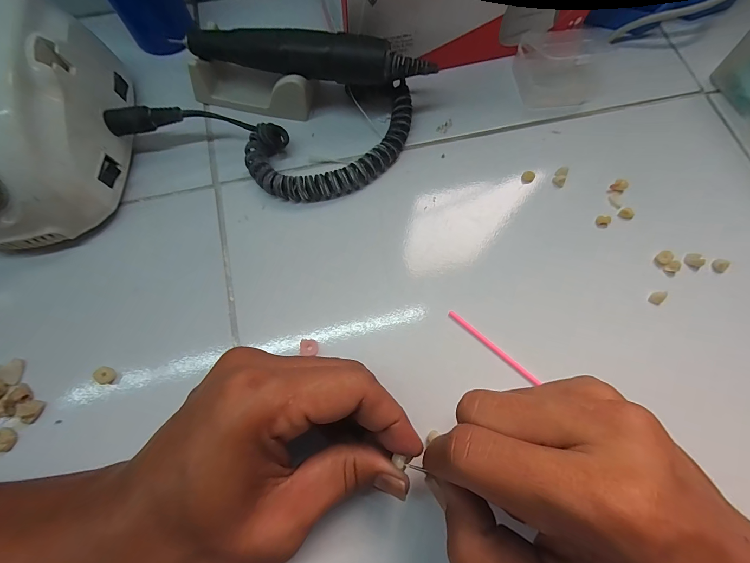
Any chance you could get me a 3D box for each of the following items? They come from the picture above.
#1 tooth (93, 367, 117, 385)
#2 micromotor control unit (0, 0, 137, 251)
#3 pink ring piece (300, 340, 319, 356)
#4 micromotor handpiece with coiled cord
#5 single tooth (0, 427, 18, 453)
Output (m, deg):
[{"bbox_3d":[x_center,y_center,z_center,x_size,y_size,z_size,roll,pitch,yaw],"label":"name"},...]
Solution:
[{"bbox_3d":[-0.158,0.055,0.193,0.006,0.011,0.010,5,73,-1],"label":"tooth"},{"bbox_3d":[-0.217,-0.096,0.200,0.097,0.086,0.143,0,73,-3],"label":"micromotor control unit"},{"bbox_3d":[-0.041,0.041,0.205,0.011,0.004,0.010,1,73,-2],"label":"pink ring piece"},{"bbox_3d":[-0.067,-0.128,0.232,0.185,0.051,0.126,19,73,4],"label":"micromotor handpiece with coiled cord"},{"bbox_3d":[-0.204,0.087,0.180,0.007,0.009,0.012,-5,73,-4],"label":"single tooth"}]

